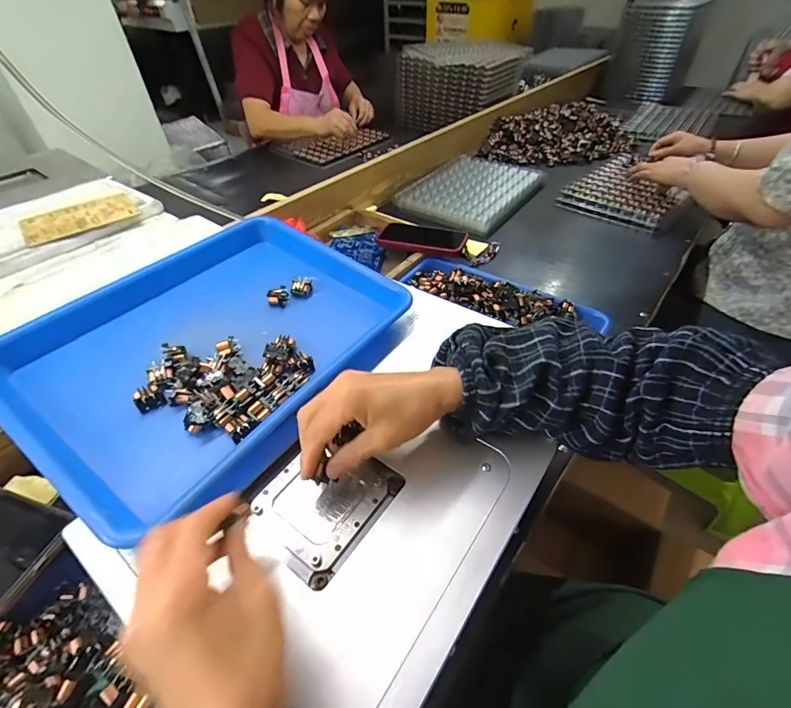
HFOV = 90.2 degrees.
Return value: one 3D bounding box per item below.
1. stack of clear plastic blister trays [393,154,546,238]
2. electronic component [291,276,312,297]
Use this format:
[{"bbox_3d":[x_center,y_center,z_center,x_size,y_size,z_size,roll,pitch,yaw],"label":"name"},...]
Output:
[{"bbox_3d":[0.186,-0.413,0.969,0.261,0.030,0.343,27,53,25],"label":"stack of clear plastic blister trays"},{"bbox_3d":[-0.107,-0.076,0.447,0.020,0.016,0.019,9,47,11],"label":"electronic component"}]

